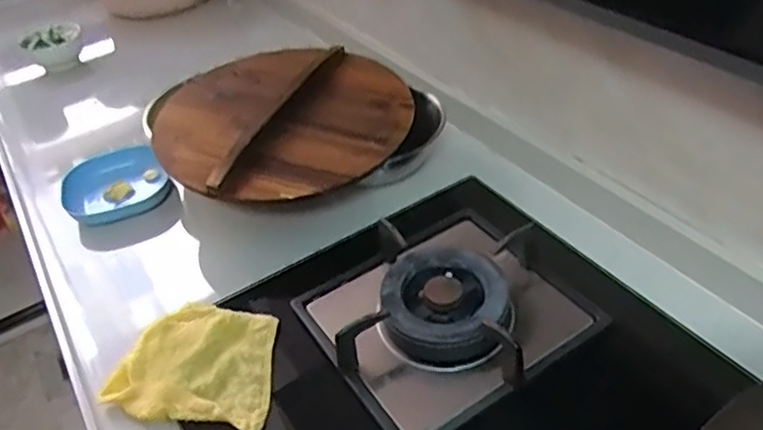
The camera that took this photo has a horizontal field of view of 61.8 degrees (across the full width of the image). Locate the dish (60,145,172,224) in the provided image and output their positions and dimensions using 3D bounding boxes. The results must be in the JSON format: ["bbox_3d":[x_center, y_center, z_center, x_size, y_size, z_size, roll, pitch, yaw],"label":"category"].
[{"bbox_3d":[-0.380,-0.043,0.912,0.136,0.052,0.139,-26,44,-21],"label":"dish"}]

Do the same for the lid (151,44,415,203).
[{"bbox_3d":[-0.124,-0.121,0.820,0.321,0.066,0.280,-9,40,-2],"label":"lid"}]

